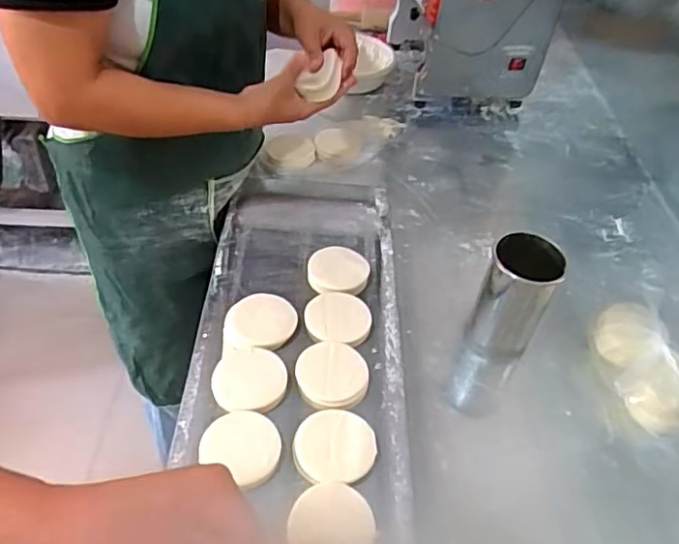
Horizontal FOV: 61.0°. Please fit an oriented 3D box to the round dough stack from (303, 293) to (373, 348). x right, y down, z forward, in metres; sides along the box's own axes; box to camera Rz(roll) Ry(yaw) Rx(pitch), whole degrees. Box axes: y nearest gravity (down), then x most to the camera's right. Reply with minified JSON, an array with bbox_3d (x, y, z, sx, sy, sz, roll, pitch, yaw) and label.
[{"bbox_3d":[-0.002,0.067,0.766,0.084,0.029,0.087,3,46,-3],"label":"round dough stack"}]

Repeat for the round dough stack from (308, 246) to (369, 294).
[{"bbox_3d":[-0.001,0.002,0.828,0.086,0.028,0.088,3,46,-3],"label":"round dough stack"}]

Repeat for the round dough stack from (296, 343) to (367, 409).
[{"bbox_3d":[-0.009,0.129,0.703,0.084,0.032,0.085,3,46,-3],"label":"round dough stack"}]

